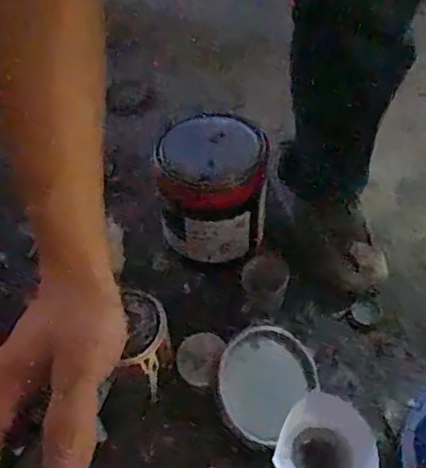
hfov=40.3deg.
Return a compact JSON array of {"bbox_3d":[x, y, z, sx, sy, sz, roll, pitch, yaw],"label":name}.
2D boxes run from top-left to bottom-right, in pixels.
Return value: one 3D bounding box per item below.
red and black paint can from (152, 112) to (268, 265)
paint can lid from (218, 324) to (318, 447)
[{"bbox_3d":[-0.004,-0.061,0.841,0.148,0.159,0.144,-2,53,3],"label":"red and black paint can"},{"bbox_3d":[0.064,0.181,0.735,0.119,0.013,0.135,46,66,-6],"label":"paint can lid"}]

